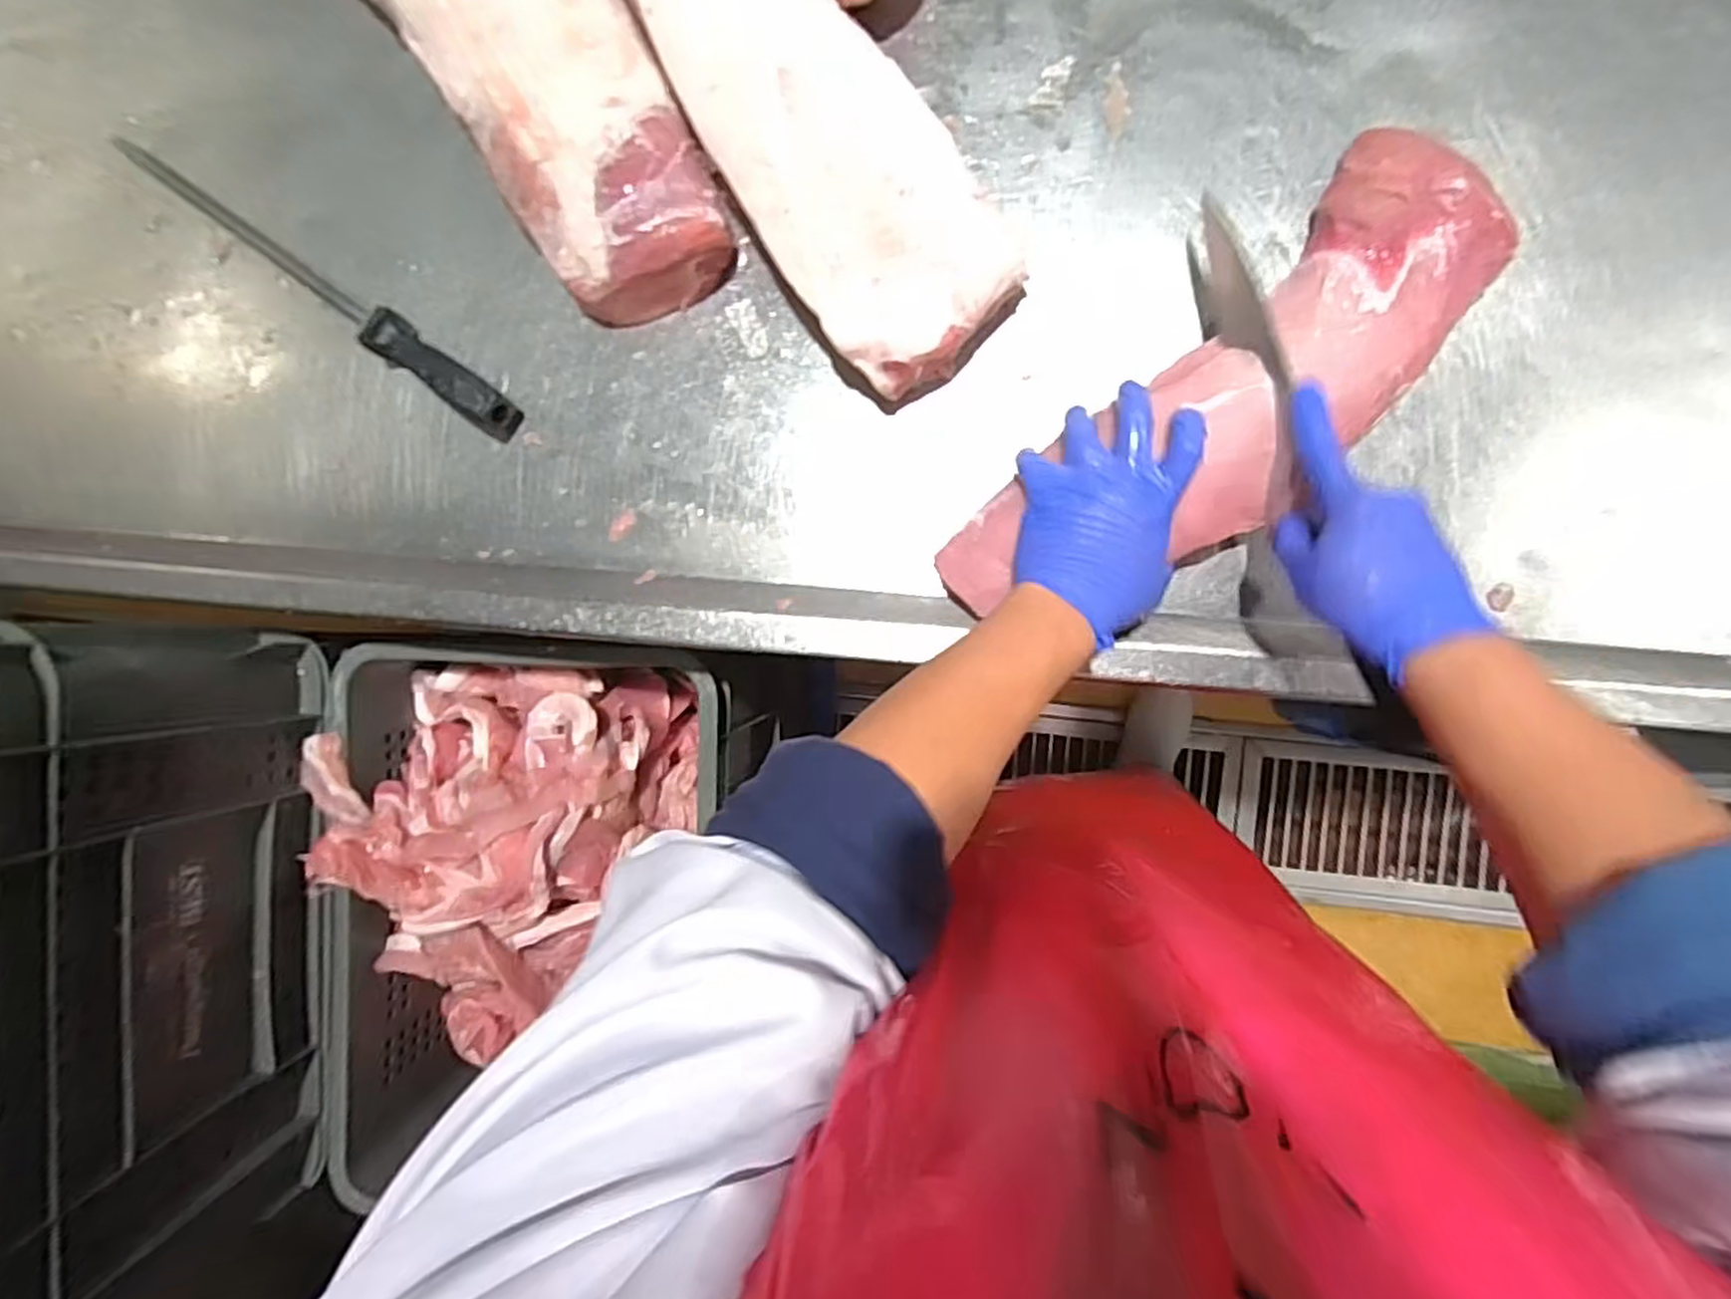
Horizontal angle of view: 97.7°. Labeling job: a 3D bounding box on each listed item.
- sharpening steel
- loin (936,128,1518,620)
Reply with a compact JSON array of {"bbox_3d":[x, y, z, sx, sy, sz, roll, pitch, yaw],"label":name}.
[{"bbox_3d":[-0.432,-0.291,0.583,0.402,0.042,0.032,37,94,5],"label":"sharpening steel"},{"bbox_3d":[0.231,-0.159,0.494,0.411,0.054,0.144,-38,86,4],"label":"loin"}]

